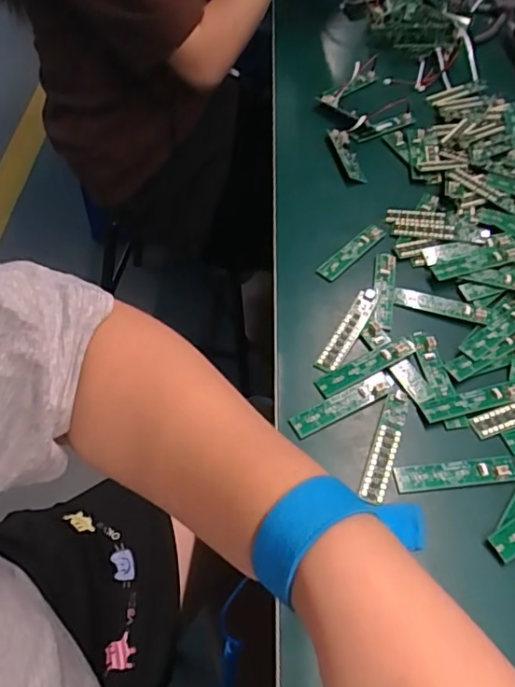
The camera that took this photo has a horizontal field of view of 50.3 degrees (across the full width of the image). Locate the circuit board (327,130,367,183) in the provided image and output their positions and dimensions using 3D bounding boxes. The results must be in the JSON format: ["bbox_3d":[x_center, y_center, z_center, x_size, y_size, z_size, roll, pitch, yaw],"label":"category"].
[{"bbox_3d":[0.094,-0.198,0.574,0.018,0.007,0.090,-8,55,-7],"label":"circuit board"}]

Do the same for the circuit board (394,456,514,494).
[{"bbox_3d":[0.135,0.088,0.370,0.084,0.010,0.019,-6,54,-5],"label":"circuit board"}]

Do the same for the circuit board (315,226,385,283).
[{"bbox_3d":[0.085,-0.082,0.490,0.017,0.007,0.082,38,62,23],"label":"circuit board"}]

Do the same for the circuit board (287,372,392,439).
[{"bbox_3d":[0.063,0.044,0.399,0.084,0.004,0.016,-24,58,-17],"label":"circuit board"}]

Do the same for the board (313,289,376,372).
[{"bbox_3d":[0.074,-0.012,0.438,0.017,0.007,0.088,27,58,17],"label":"board"}]

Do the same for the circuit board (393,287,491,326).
[{"bbox_3d":[0.153,-0.032,0.457,0.077,0.004,0.019,13,60,14],"label":"circuit board"}]

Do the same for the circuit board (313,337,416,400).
[{"bbox_3d":[0.084,0.017,0.416,0.087,0.004,0.017,-23,58,-16],"label":"circuit board"}]

